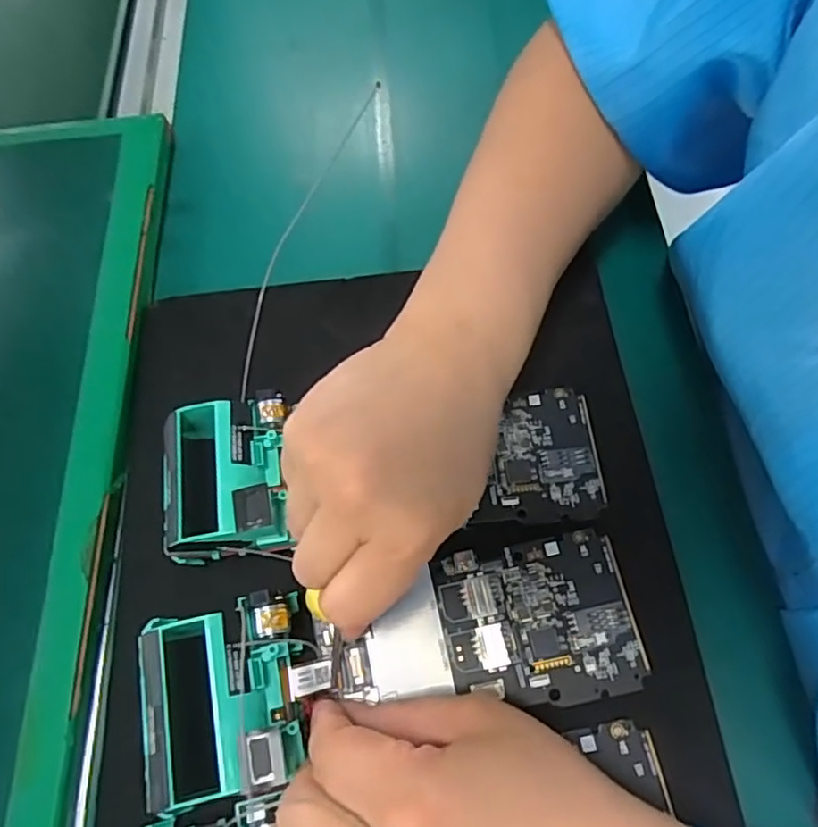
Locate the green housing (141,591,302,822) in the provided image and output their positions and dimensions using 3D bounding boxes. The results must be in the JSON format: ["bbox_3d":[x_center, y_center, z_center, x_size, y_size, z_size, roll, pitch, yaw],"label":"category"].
[{"bbox_3d":[-0.069,0.105,0.229,0.058,0.022,0.064,-13,65,-3],"label":"green housing"}]

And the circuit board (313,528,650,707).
[{"bbox_3d":[0.031,0.090,0.254,0.120,0.009,0.062,-9,65,-2],"label":"circuit board"}]

